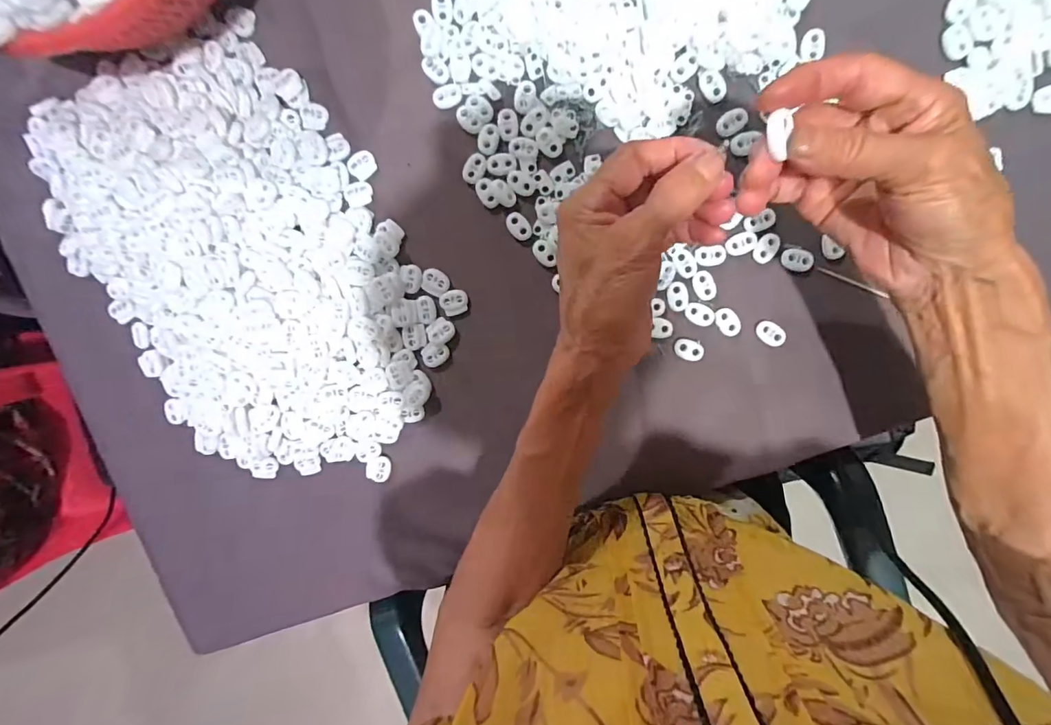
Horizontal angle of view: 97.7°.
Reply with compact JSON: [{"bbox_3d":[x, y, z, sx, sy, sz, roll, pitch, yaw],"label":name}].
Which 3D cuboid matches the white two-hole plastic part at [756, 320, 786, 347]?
[{"bbox_3d":[0.187,-0.022,0.350,0.023,0.006,0.015,38,97,-1],"label":"white two-hole plastic part"}]

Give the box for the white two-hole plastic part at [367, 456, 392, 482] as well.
[{"bbox_3d":[-0.123,0.090,0.384,0.018,0.006,0.022,6,97,3],"label":"white two-hole plastic part"}]

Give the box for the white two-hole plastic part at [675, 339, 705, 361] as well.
[{"bbox_3d":[0.127,-0.009,0.353,0.022,0.004,0.015,19,97,2],"label":"white two-hole plastic part"}]

